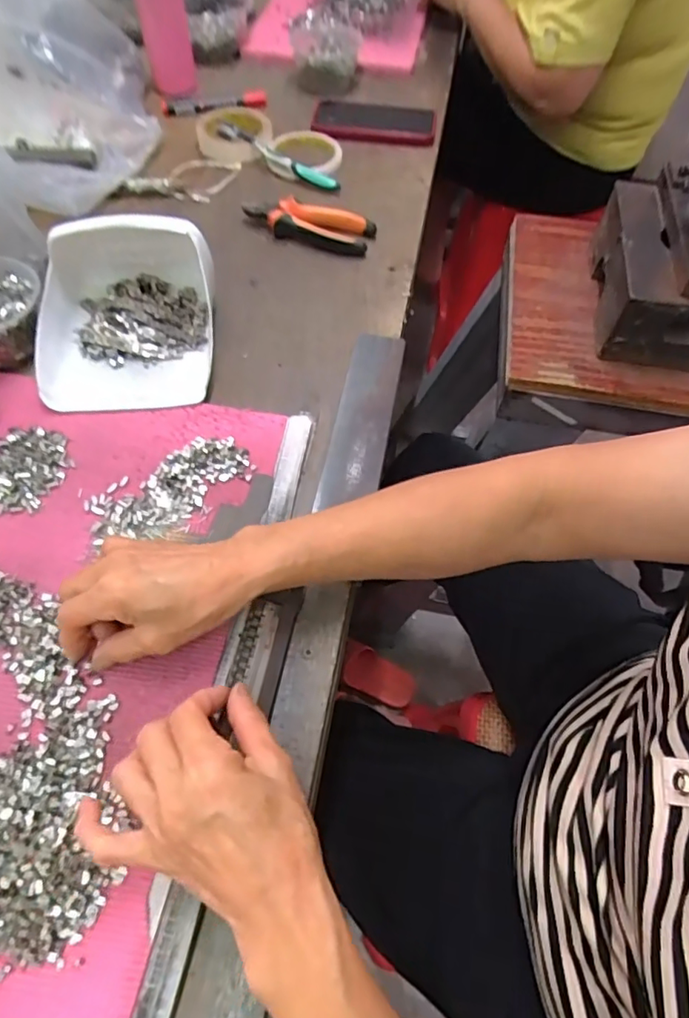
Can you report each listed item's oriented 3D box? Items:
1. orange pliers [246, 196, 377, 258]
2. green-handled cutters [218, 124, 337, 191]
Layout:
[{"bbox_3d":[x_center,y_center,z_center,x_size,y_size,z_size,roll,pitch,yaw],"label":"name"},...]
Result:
[{"bbox_3d":[-0.041,-0.328,0.629,0.148,0.026,0.056,17,60,5],"label":"orange pliers"},{"bbox_3d":[-0.081,-0.451,0.705,0.181,0.025,0.026,31,62,13],"label":"green-handled cutters"}]

